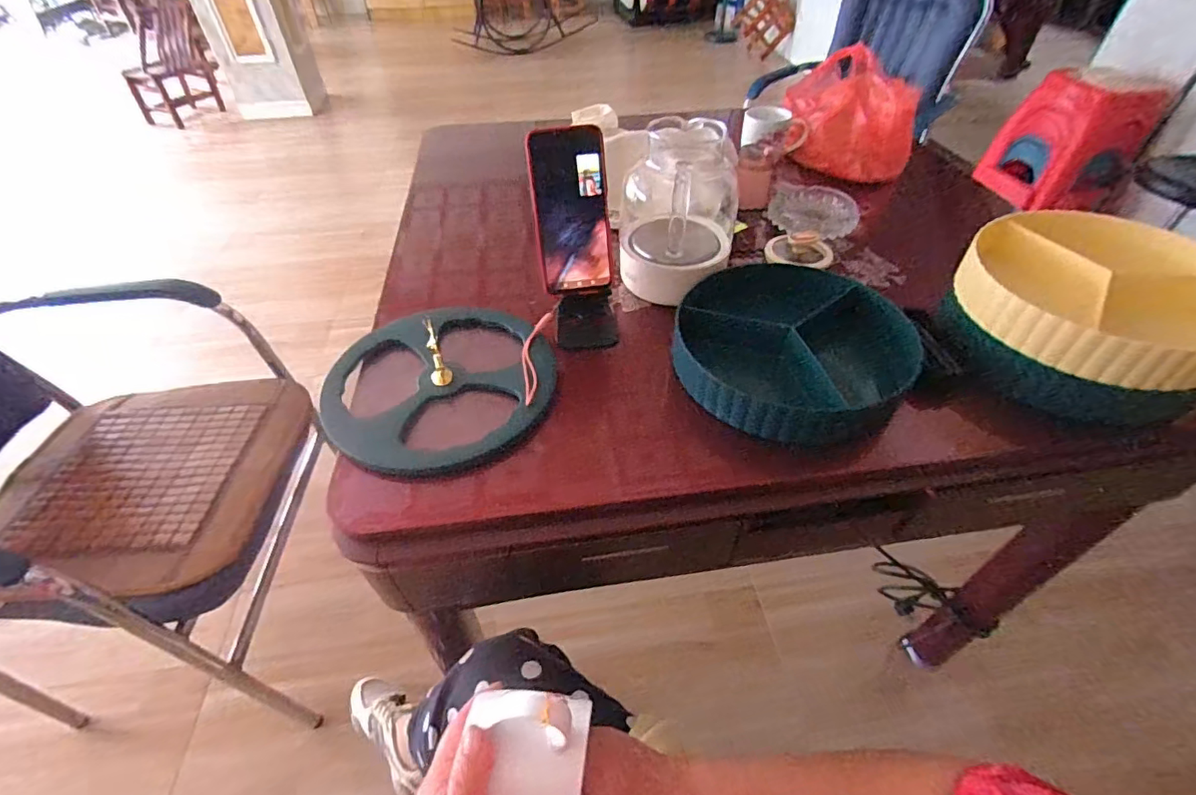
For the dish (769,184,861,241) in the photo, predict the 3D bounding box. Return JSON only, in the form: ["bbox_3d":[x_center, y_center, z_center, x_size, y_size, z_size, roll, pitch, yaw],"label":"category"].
[{"bbox_3d":[0.334,-0.289,0.808,0.132,0.033,0.128,0,47,1],"label":"dish"}]

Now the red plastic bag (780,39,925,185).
[{"bbox_3d":[0.448,-0.520,0.942,0.171,0.127,0.289,3,47,4],"label":"red plastic bag"}]

